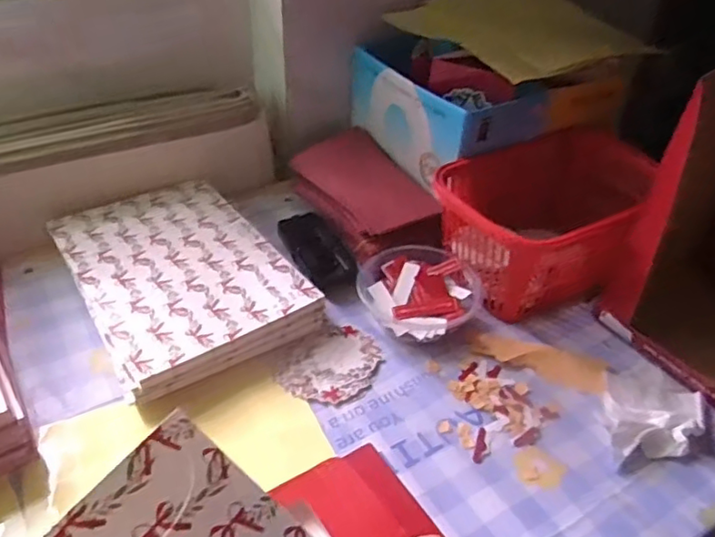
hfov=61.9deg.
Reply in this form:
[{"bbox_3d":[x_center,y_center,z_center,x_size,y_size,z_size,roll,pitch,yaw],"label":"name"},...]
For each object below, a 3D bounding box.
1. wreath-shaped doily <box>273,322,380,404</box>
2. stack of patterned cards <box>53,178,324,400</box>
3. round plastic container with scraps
[{"bbox_3d":[-0.025,0.081,0.527,0.081,0.004,0.085,15,44,13],"label":"wreath-shaped doily"},{"bbox_3d":[-0.178,0.007,0.589,0.177,0.039,0.261,-24,46,-30],"label":"stack of patterned cards"},{"bbox_3d":[0.060,0.026,0.570,0.119,0.043,0.104,8,39,5],"label":"round plastic container with scraps"}]

